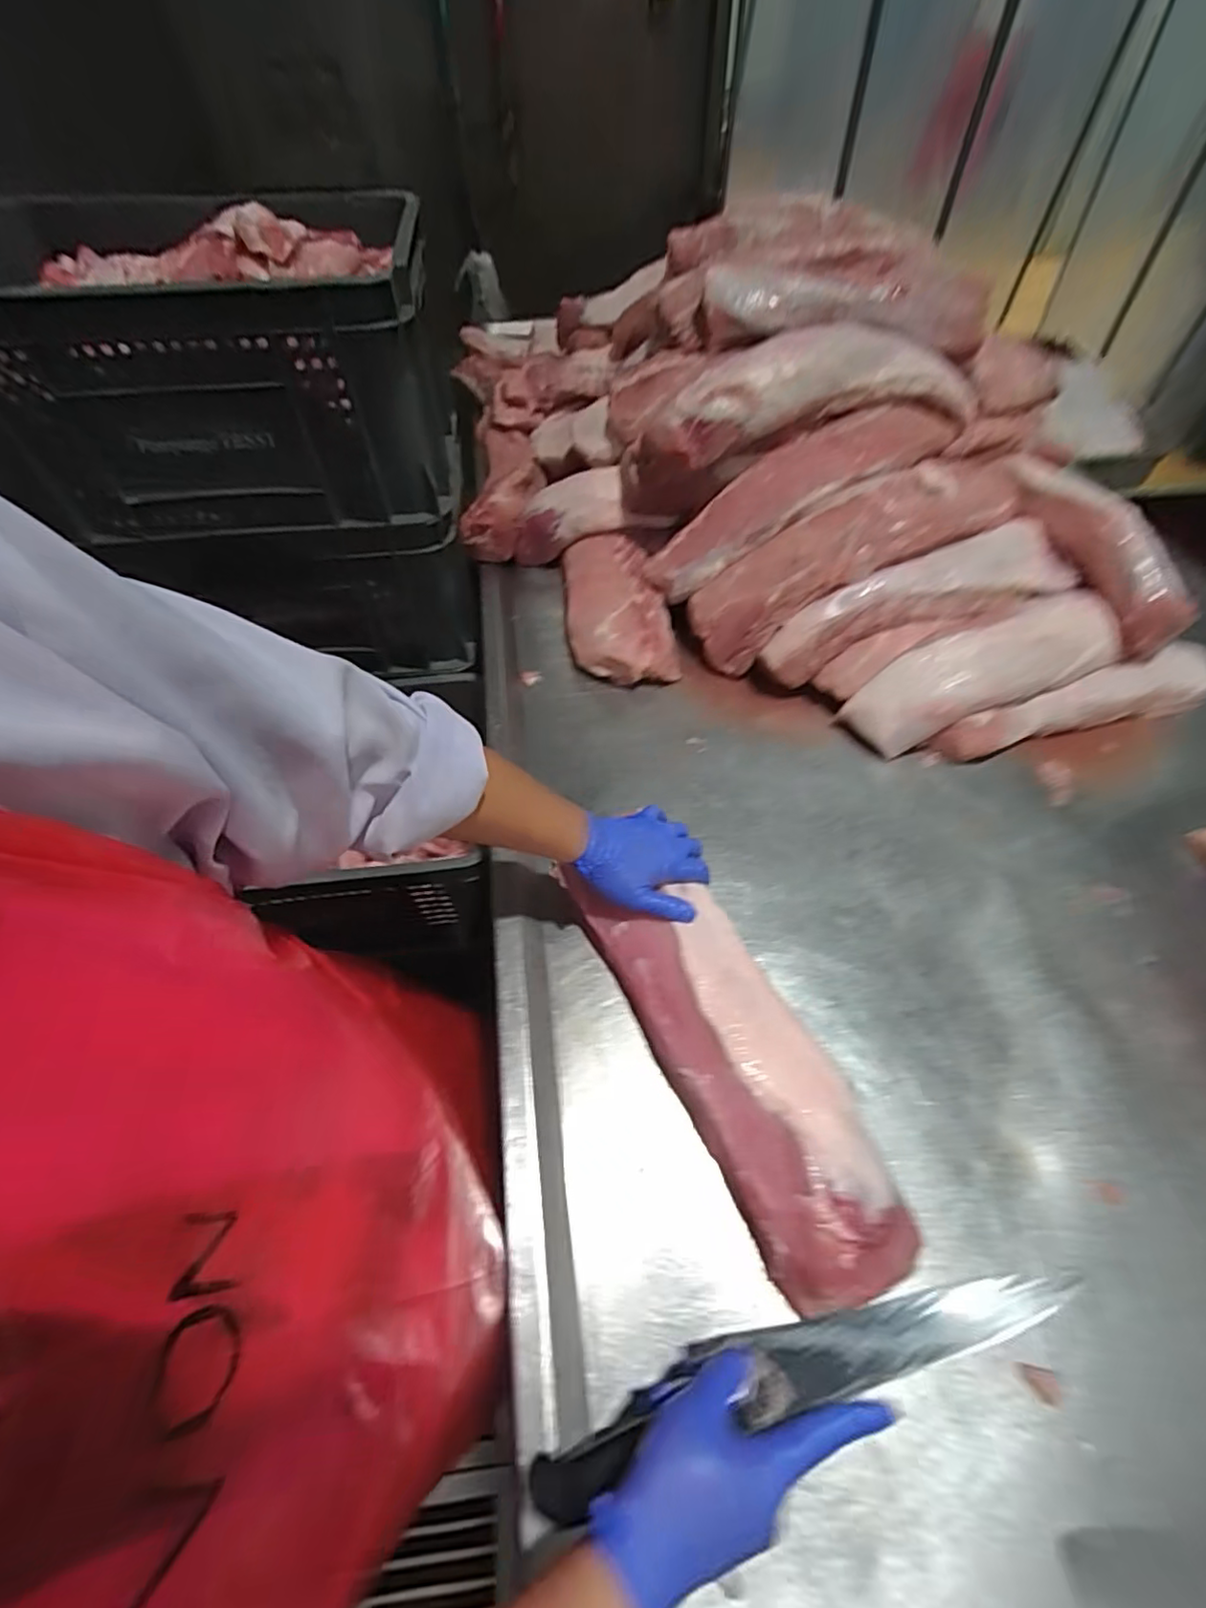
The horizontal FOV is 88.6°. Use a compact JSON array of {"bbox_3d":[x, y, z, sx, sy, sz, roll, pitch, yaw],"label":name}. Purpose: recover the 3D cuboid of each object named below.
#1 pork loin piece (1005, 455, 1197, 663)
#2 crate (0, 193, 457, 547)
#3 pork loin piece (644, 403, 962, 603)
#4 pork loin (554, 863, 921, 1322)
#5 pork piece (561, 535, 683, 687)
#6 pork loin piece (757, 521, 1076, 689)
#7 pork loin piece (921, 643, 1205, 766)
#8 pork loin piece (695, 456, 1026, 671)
[{"bbox_3d":[0.671,-0.369,0.847,0.093,0.088,0.340,-15,69,-12],"label":"pork loin piece"},{"bbox_3d":[-0.453,-0.534,0.775,0.483,0.270,0.344,-6,55,-3],"label":"crate"},{"bbox_3d":[0.282,-0.436,0.872,0.474,0.091,0.113,-30,57,3],"label":"pork loin piece"},{"bbox_3d":[0.112,0.210,0.544,0.128,0.051,0.370,-24,55,-17],"label":"pork loin"},{"bbox_3d":[0.019,-0.293,0.927,0.146,0.069,0.279,-6,54,-5],"label":"pork piece"},{"bbox_3d":[0.419,-0.274,0.827,0.429,0.092,0.108,-21,56,0],"label":"pork loin piece"},{"bbox_3d":[0.631,-0.125,0.825,0.430,0.055,0.074,-15,55,-11],"label":"pork loin piece"},{"bbox_3d":[0.358,-0.364,0.848,0.510,0.129,0.137,-27,56,4],"label":"pork loin piece"}]

